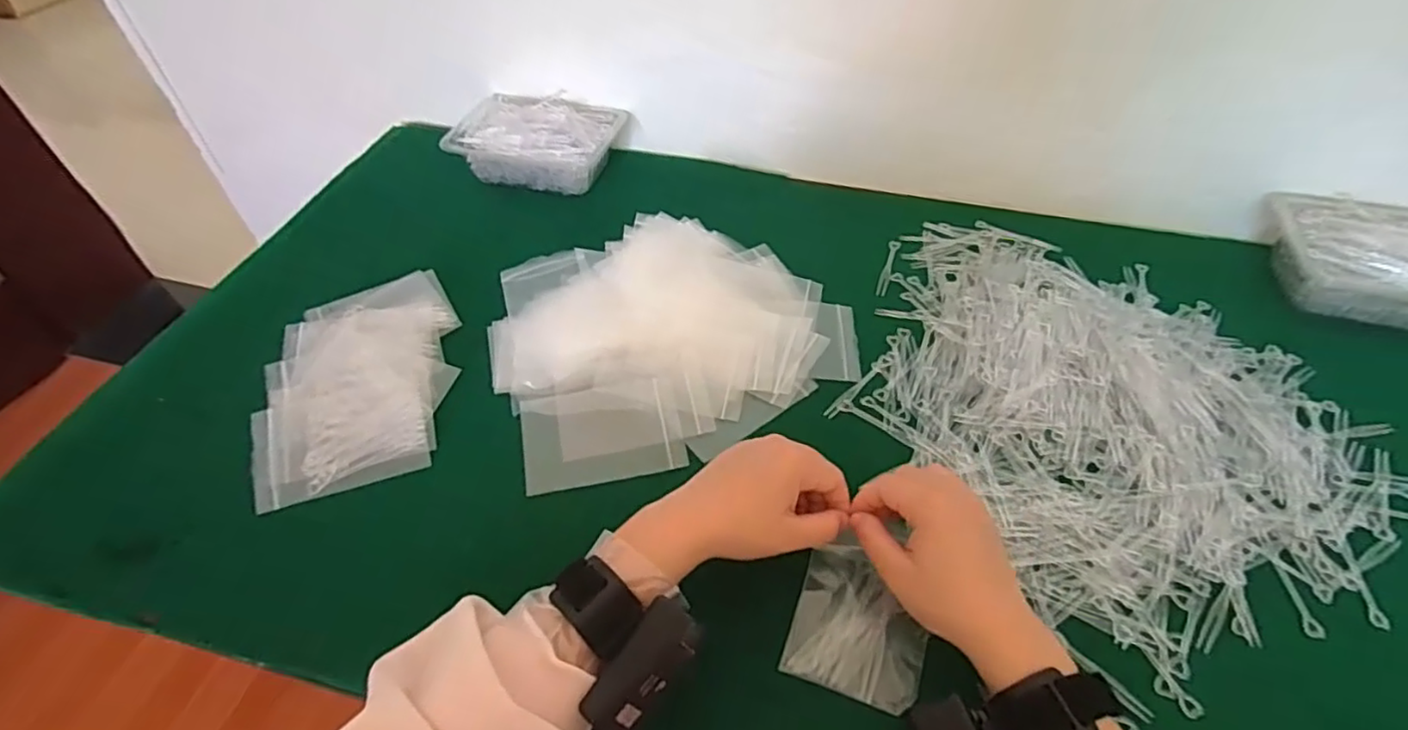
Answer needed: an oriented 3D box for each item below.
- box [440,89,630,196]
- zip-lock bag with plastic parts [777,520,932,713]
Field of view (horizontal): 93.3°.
[{"bbox_3d":[-0.187,-0.255,0.761,0.179,0.053,0.111,9,49,8],"label":"box"},{"bbox_3d":[0.101,0.162,0.426,0.080,0.016,0.097,16,51,13],"label":"zip-lock bag with plastic parts"}]

